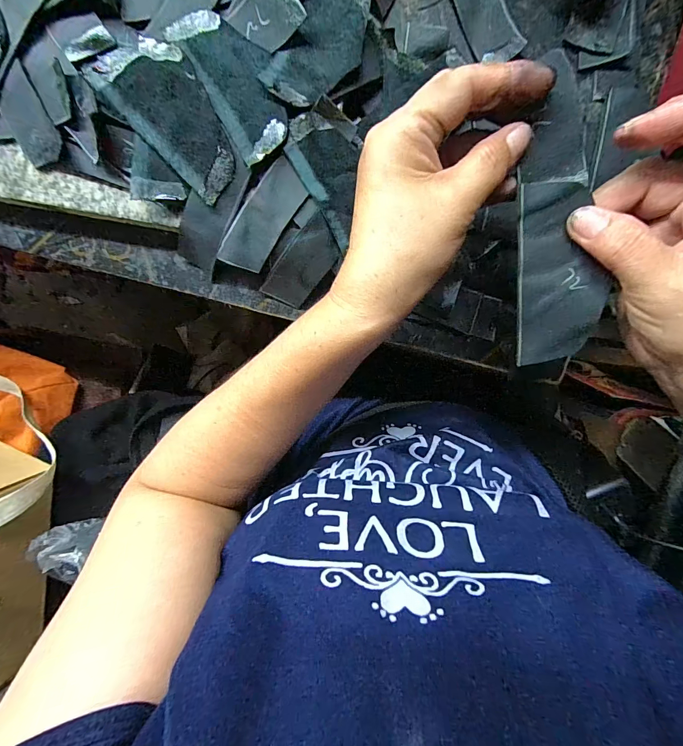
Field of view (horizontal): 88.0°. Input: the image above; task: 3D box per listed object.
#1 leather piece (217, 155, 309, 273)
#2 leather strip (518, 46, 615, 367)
[{"bbox_3d":[-0.051,-0.102,0.235,0.031,0.004,0.073,38,103,-2],"label":"leather piece"},{"bbox_3d":[0.111,-0.076,0.181,0.037,0.014,0.142,-5,100,4],"label":"leather strip"}]

